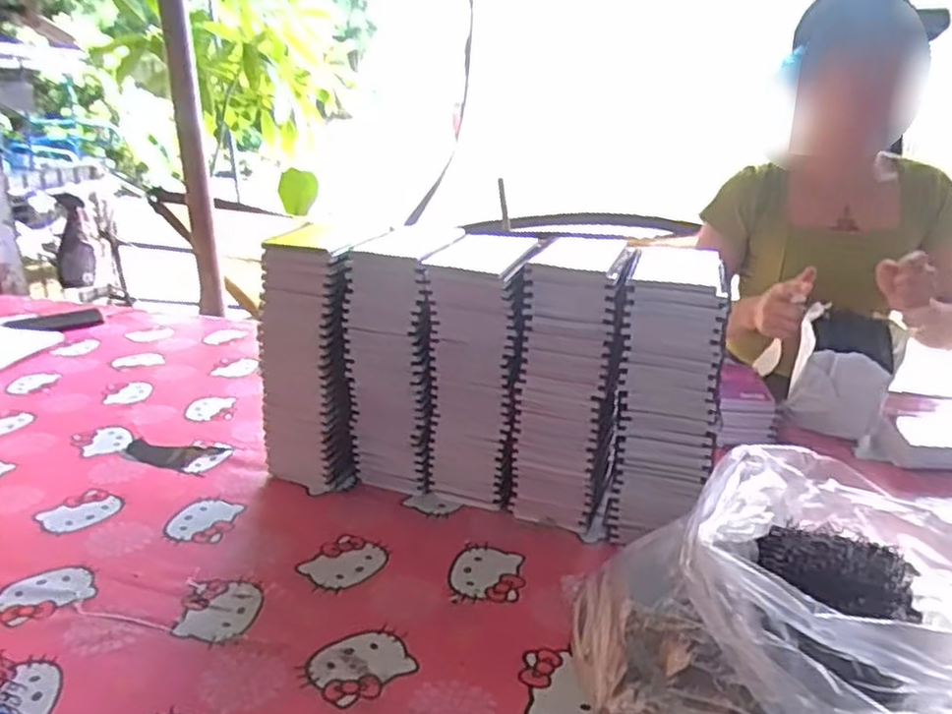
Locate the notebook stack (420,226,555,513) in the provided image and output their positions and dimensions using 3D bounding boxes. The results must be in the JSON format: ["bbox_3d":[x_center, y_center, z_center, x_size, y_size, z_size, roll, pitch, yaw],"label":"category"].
[{"bbox_3d":[0.010,0.014,0.813,0.108,0.298,0.134,7,24,17],"label":"notebook stack"}]

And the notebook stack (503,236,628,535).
[{"bbox_3d":[0.098,0.025,0.798,0.101,0.286,0.141,5,23,12],"label":"notebook stack"}]

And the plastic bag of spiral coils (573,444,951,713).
[{"bbox_3d":[0.245,0.188,0.533,0.321,0.185,0.254,-9,24,-19],"label":"plastic bag of spiral coils"}]

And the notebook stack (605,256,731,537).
[{"bbox_3d":[0.191,0.035,0.743,0.095,0.260,0.127,4,23,10],"label":"notebook stack"}]

